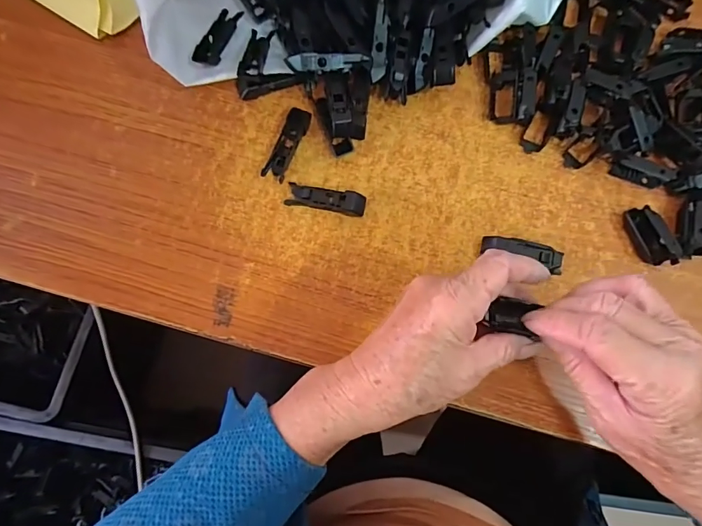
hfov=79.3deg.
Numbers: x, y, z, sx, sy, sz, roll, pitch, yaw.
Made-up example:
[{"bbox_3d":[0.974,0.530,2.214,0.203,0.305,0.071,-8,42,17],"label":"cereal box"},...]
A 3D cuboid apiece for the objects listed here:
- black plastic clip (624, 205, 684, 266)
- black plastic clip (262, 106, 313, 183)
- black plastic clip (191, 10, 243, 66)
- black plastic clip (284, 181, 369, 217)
[{"bbox_3d":[0.252,-0.023,0.352,0.023,0.021,0.053,-24,82,-4],"label":"black plastic clip"},{"bbox_3d":[-0.055,-0.104,0.370,0.019,0.011,0.067,23,82,4],"label":"black plastic clip"},{"bbox_3d":[-0.121,-0.207,0.388,0.021,0.010,0.064,27,69,-16],"label":"black plastic clip"},{"bbox_3d":[-0.021,-0.054,0.363,0.067,0.014,0.020,11,81,2],"label":"black plastic clip"}]

